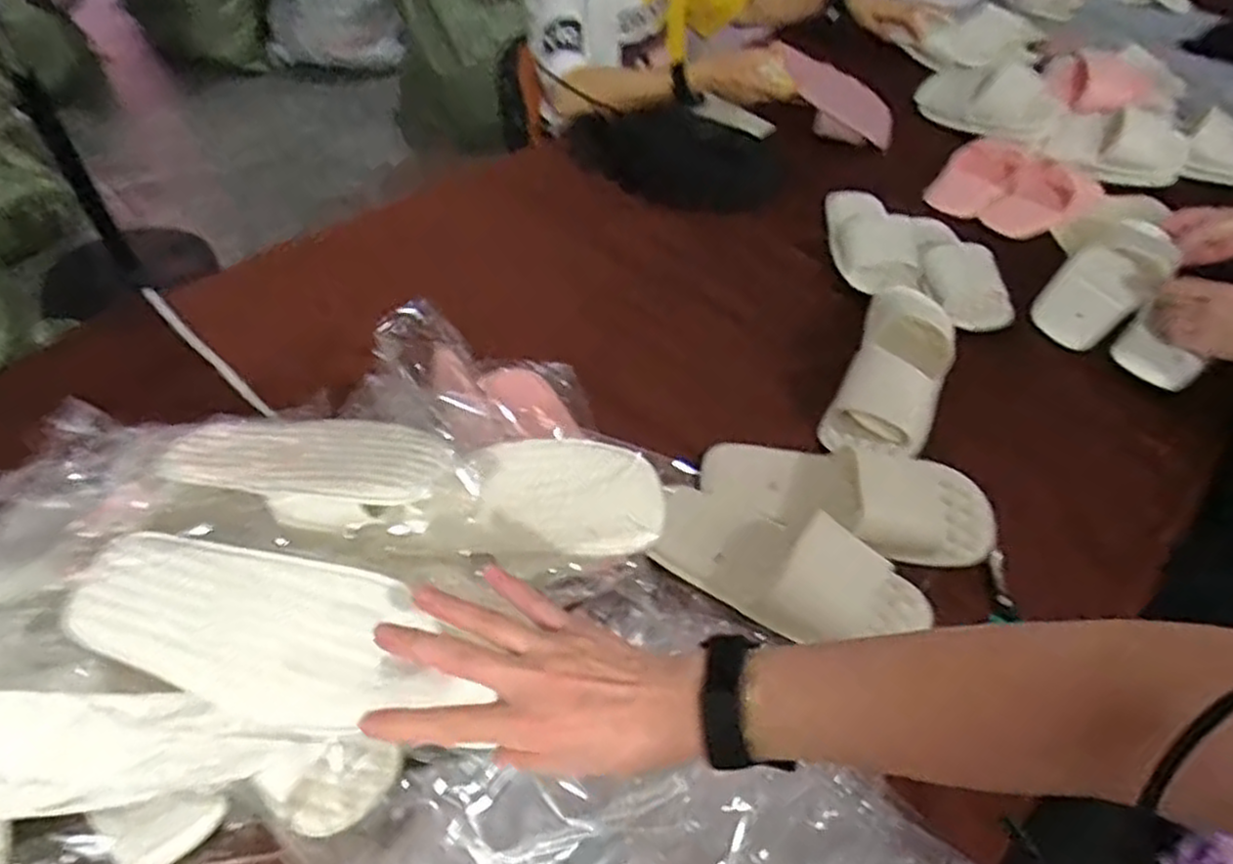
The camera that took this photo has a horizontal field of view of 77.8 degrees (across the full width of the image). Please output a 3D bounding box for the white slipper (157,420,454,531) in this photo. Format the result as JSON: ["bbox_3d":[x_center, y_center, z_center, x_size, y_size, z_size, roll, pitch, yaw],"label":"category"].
[{"bbox_3d":[-0.230,0.018,0.564,0.217,0.044,0.095,11,50,5],"label":"white slipper"}]

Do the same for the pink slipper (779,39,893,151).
[{"bbox_3d":[0.347,-0.533,1.220,0.218,0.066,0.079,44,57,2],"label":"pink slipper"}]

